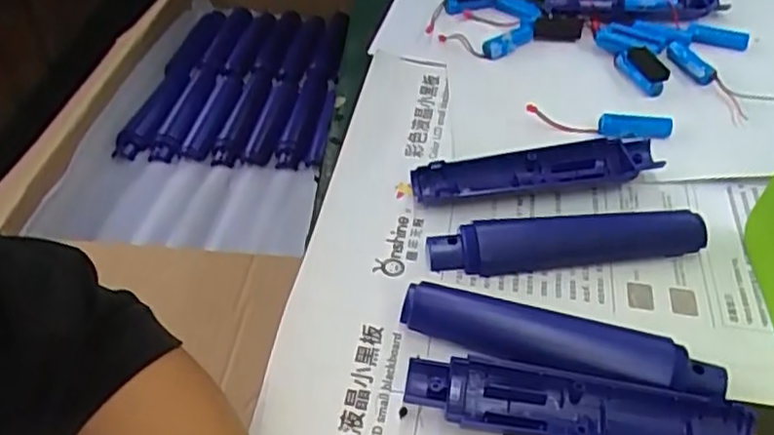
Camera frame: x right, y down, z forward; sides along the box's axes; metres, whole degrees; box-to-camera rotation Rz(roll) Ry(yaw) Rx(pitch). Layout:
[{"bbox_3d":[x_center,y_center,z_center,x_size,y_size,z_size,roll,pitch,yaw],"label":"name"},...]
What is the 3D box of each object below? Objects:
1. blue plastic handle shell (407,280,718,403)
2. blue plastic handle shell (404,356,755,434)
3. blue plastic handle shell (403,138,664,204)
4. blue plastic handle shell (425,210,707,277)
[{"bbox_3d":[0.090,0.066,0.366,0.165,0.016,0.034,10,44,10],"label":"blue plastic handle shell"},{"bbox_3d":[0.093,0.095,0.340,0.167,0.020,0.037,7,43,7],"label":"blue plastic handle shell"},{"bbox_3d":[0.099,-0.033,0.472,0.165,0.025,0.038,-8,45,-6],"label":"blue plastic handle shell"},{"bbox_3d":[0.107,0.014,0.417,0.164,0.020,0.029,-4,43,-5],"label":"blue plastic handle shell"}]

